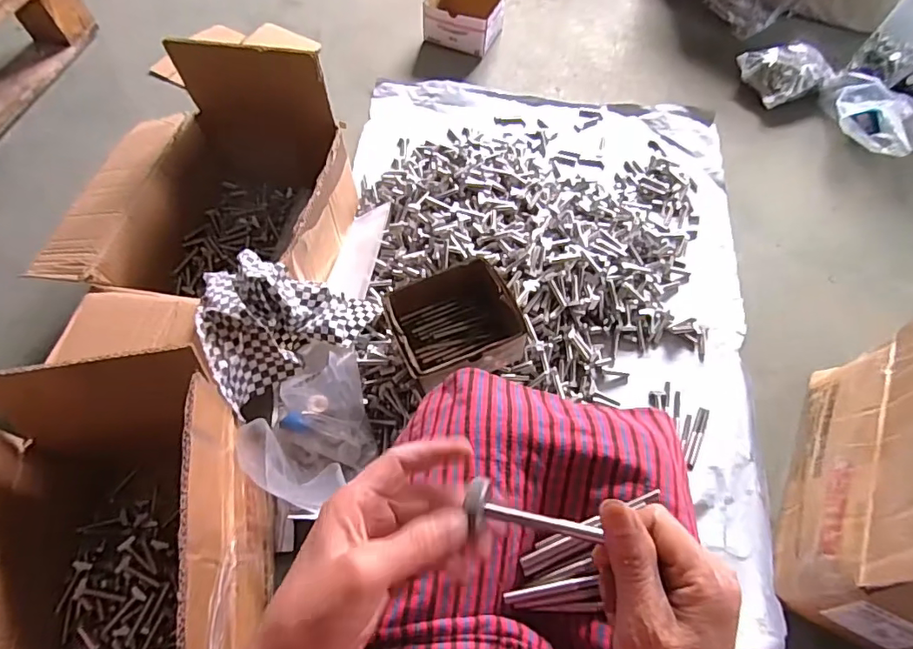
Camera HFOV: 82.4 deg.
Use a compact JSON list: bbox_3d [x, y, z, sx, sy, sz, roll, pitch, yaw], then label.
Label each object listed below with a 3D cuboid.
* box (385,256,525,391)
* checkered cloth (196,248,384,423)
[{"bbox_3d":[-0.007,0.003,0.700,0.151,0.114,0.143,-21,66,-12],"label":"box"},{"bbox_3d":[-0.209,-0.020,0.656,0.204,0.095,0.178,-23,66,-14],"label":"checkered cloth"}]

